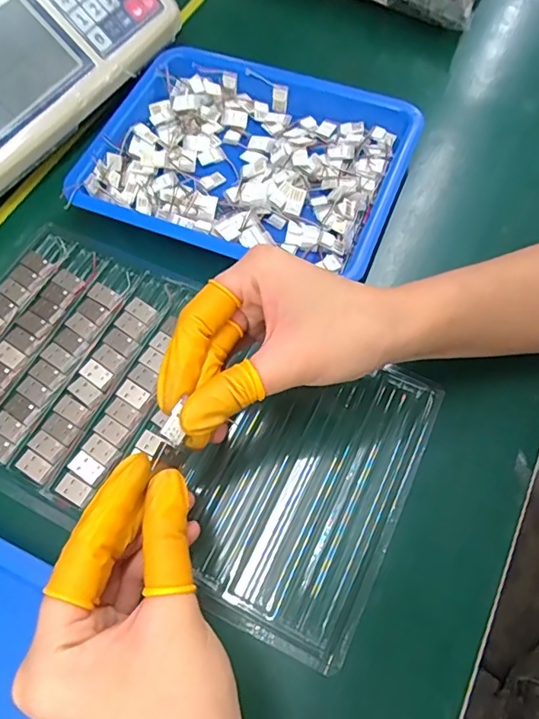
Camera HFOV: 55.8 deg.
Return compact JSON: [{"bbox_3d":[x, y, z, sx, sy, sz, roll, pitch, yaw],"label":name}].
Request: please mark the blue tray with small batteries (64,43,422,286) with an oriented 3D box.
[{"bbox_3d":[-0.016,-0.142,0.365,0.211,0.026,0.165,21,68,9],"label":"blue tray with small batteries"}]

